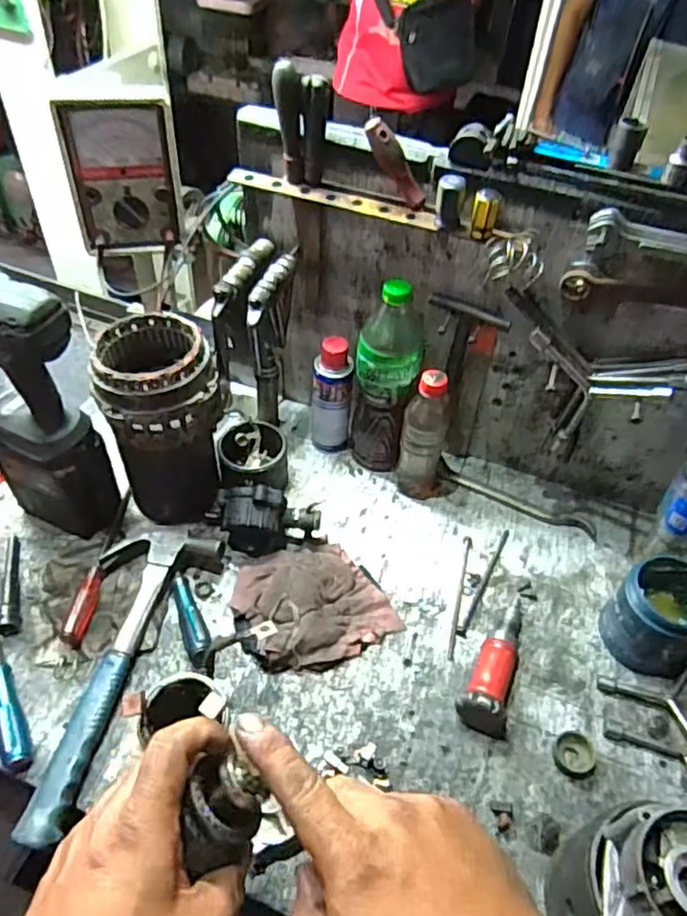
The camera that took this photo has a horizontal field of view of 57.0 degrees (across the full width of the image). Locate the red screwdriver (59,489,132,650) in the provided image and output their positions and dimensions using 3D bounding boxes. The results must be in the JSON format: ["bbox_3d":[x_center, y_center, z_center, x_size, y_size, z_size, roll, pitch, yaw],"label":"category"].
[{"bbox_3d":[-0.283,0.118,0.745,0.025,0.029,0.218,5,48,-1],"label":"red screwdriver"}]

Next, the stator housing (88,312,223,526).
[{"bbox_3d":[-0.211,-0.041,0.754,0.126,0.230,0.125,-10,50,-14],"label":"stator housing"}]

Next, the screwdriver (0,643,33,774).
[{"bbox_3d":[-0.351,0.223,0.649,0.022,0.028,0.195,-20,53,-22],"label":"screwdriver"}]

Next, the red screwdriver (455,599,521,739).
[{"bbox_3d":[0.171,0.214,0.676,0.054,0.051,0.163,24,50,15],"label":"red screwdriver"}]

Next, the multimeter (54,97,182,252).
[{"bbox_3d":[-0.251,-0.322,0.731,0.114,0.160,0.035,-14,51,-17],"label":"multimeter"}]

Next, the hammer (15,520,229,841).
[{"bbox_3d":[-0.256,0.208,0.663,0.123,0.044,0.331,17,49,10],"label":"hammer"}]

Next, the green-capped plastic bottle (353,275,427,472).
[{"bbox_3d":[0.052,-0.090,0.794,0.079,0.271,0.073,9,48,2],"label":"green-capped plastic bottle"}]

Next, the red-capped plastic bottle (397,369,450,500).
[{"bbox_3d":[0.104,-0.028,0.793,0.057,0.192,0.051,16,48,9],"label":"red-capped plastic bottle"}]

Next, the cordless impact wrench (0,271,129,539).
[{"bbox_3d":[-0.356,-0.057,0.704,0.196,0.336,0.088,32,53,22],"label":"cordless impact wrench"}]

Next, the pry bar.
[{"bbox_3d":[0.232,0.053,0.849,0.219,0.013,0.034,24,50,15],"label":"pry bar"}]

